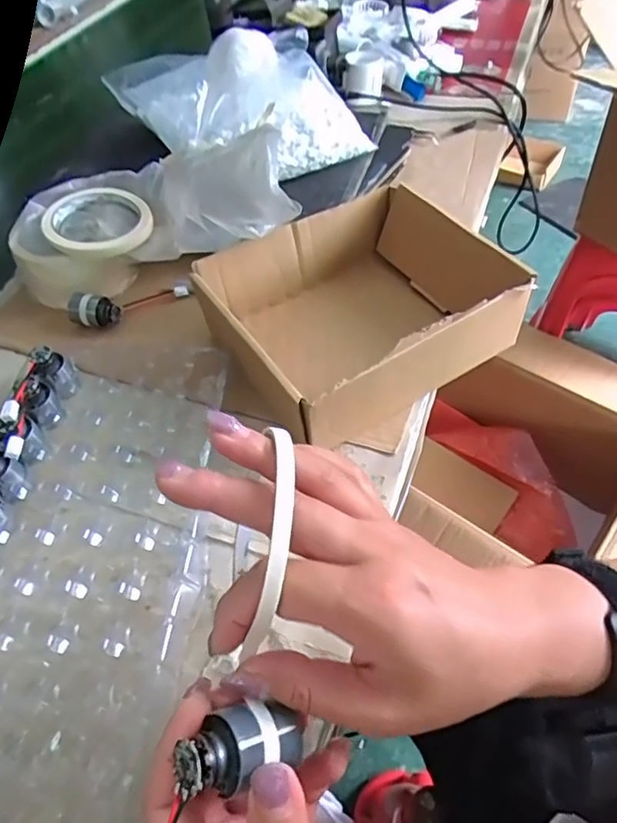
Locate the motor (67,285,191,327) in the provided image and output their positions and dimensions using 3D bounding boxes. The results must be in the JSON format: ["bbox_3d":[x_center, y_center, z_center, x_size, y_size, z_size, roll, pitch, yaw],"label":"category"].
[{"bbox_3d":[-0.168,-0.105,0.518,0.109,0.023,0.034,-19,53,-10],"label":"motor"}]

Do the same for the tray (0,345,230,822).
[{"bbox_3d":[-0.156,0.089,0.366,0.175,0.028,0.324,4,52,7],"label":"tray"}]

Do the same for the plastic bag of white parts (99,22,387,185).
[{"bbox_3d":[-0.079,-0.315,0.565,0.273,0.089,0.119,14,55,17],"label":"plastic bag of white parts"}]

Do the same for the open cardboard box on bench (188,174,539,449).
[{"bbox_3d":[0.040,-0.087,0.458,0.209,0.077,0.186,-29,55,-18],"label":"open cardboard box on bench"}]

